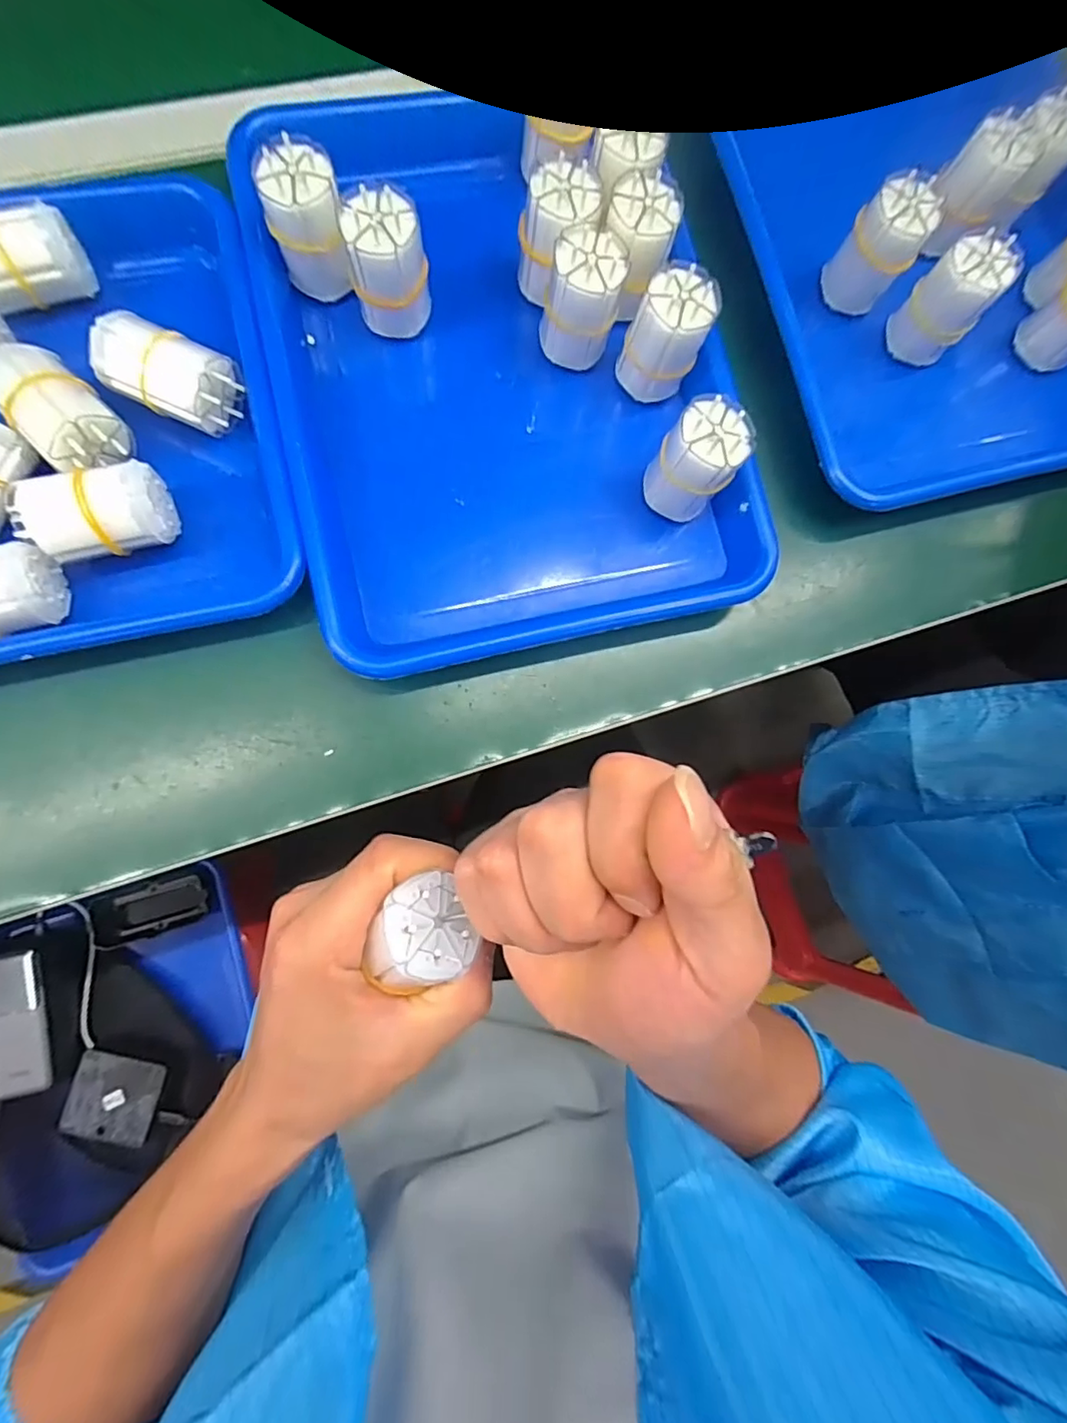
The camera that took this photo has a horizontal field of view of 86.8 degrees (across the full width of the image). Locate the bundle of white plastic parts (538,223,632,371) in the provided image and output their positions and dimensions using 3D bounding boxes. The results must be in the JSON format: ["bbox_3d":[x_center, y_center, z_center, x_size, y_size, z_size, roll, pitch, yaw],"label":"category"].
[{"bbox_3d":[0.027,-0.223,0.307,0.038,0.057,0.033,16,81,-3],"label":"bundle of white plastic parts"}]

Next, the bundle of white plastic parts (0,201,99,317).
[{"bbox_3d":[-0.266,-0.232,0.290,0.060,0.033,0.031,-24,85,-8],"label":"bundle of white plastic parts"}]

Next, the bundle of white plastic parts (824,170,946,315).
[{"bbox_3d":[0.199,-0.267,0.330,0.036,0.062,0.032,21,81,-2],"label":"bundle of white plastic parts"}]

